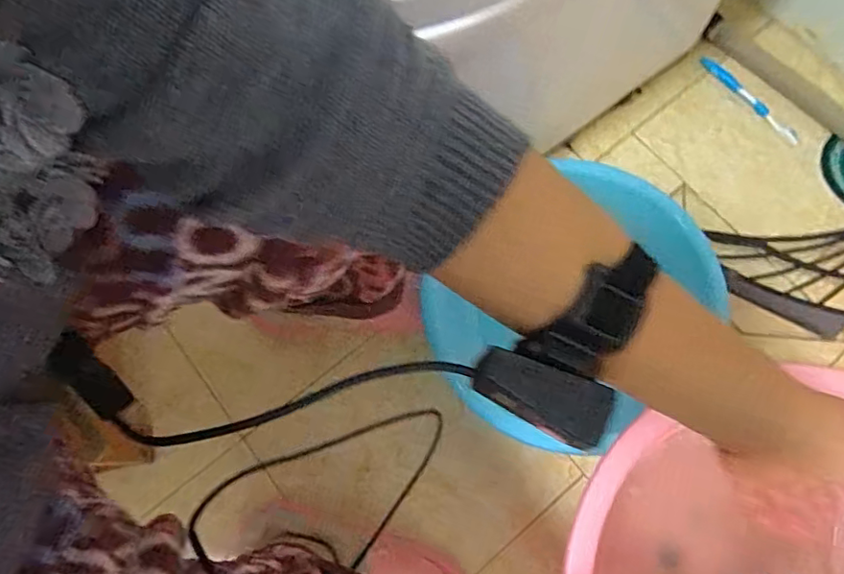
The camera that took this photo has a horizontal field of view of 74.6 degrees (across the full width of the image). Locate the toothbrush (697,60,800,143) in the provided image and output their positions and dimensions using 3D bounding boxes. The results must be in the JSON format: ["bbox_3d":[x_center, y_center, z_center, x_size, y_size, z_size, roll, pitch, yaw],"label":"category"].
[{"bbox_3d":[0.495,-0.285,0.838,0.017,0.015,0.187,-33,76,-9],"label":"toothbrush"}]

